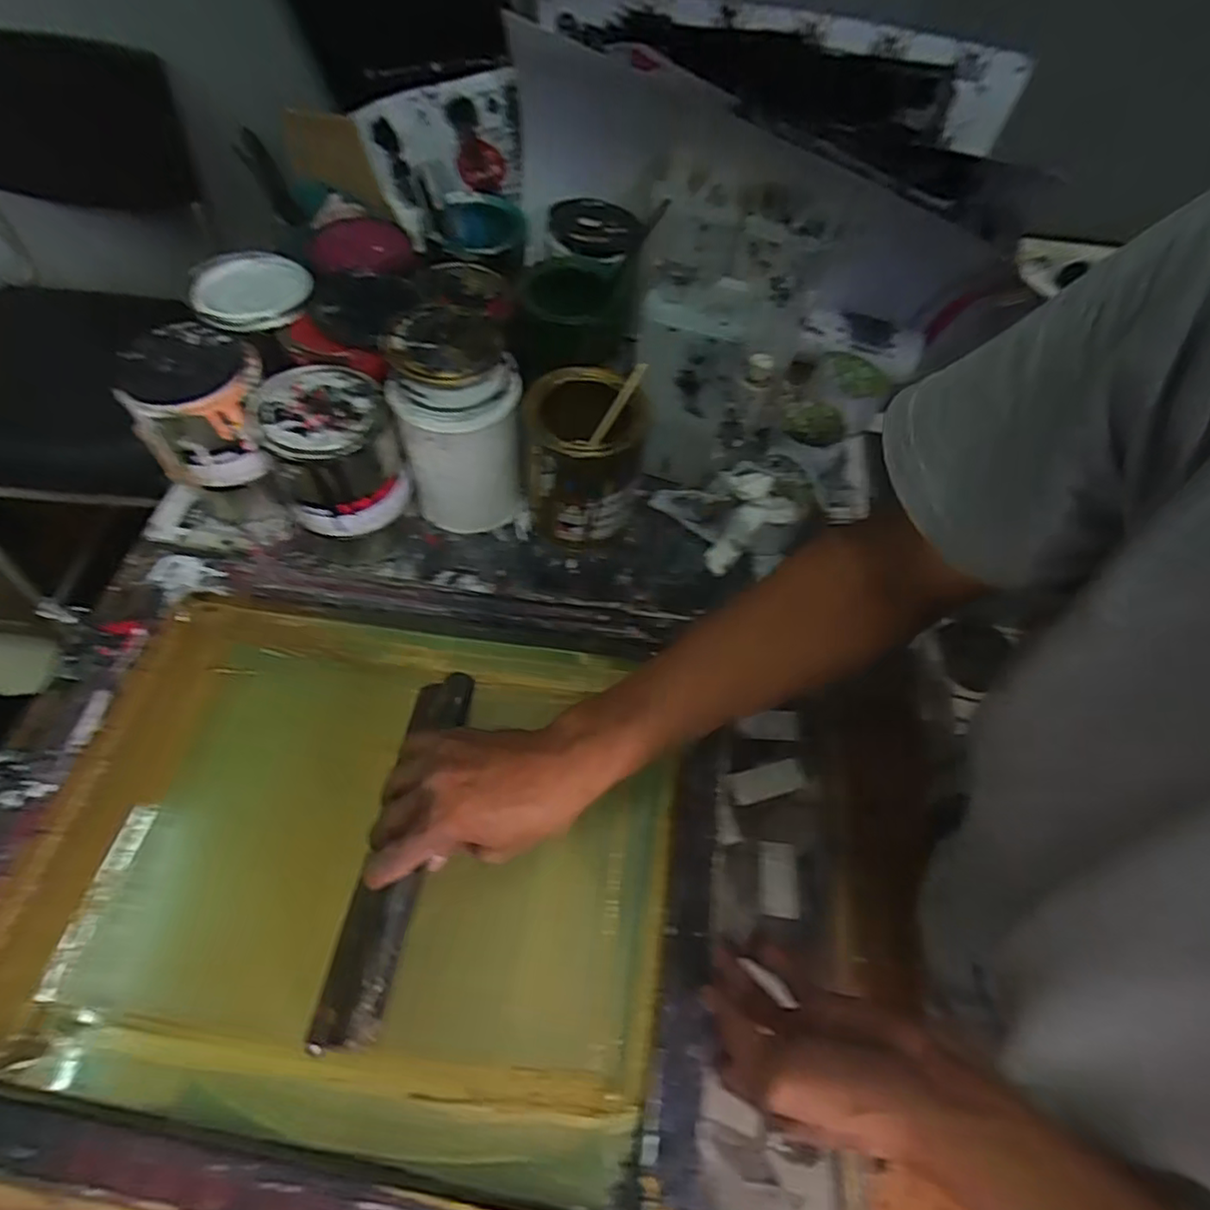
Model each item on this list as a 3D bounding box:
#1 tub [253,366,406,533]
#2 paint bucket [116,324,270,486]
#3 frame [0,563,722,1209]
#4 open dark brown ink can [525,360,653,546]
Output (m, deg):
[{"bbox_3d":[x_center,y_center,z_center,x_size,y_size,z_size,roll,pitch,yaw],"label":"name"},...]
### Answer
[{"bbox_3d":[-0.235,-0.136,0.575,0.104,0.099,0.107,-17,61,-15],"label":"tub"},{"bbox_3d":[-0.356,-0.173,0.588,0.109,0.101,0.101,2,58,-4],"label":"paint bucket"},{"bbox_3d":[-0.169,0.167,0.472,0.485,0.049,0.397,7,58,7],"label":"frame"},{"bbox_3d":[-0.020,-0.133,0.620,0.103,0.140,0.109,2,58,-2],"label":"open dark brown ink can"}]

